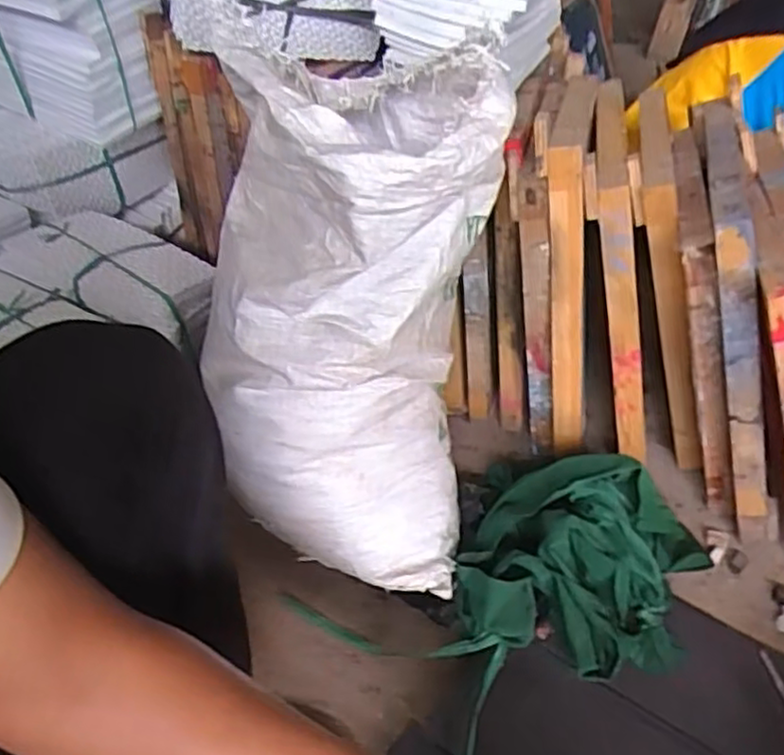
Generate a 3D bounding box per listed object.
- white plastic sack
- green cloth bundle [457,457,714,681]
[{"bbox_3d":[-0.046,-0.050,0.812,0.295,0.596,0.293,2,22,-1],"label":"white plastic sack"},{"bbox_3d":[0.246,0.234,0.873,0.312,0.134,0.240,12,42,7],"label":"green cloth bundle"}]

